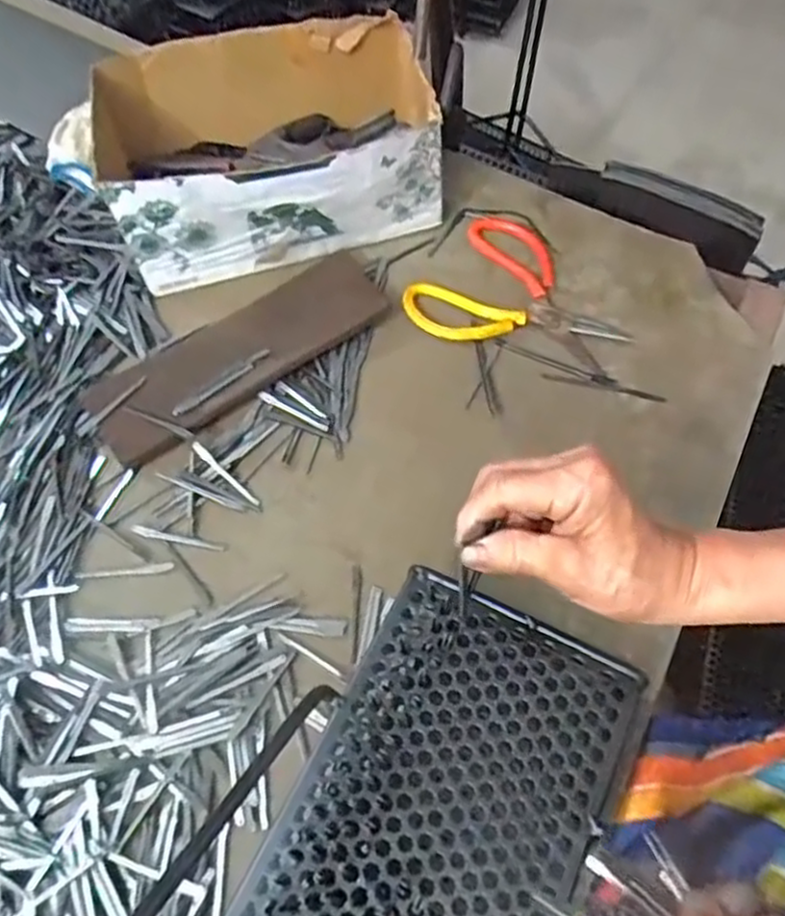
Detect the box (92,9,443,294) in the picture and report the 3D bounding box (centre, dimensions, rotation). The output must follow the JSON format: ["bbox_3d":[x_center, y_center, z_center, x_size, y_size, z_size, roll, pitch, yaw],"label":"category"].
[{"bbox_3d":[-0.109,-0.283,0.673,0.286,0.118,0.202,-11,60,-7],"label":"box"}]

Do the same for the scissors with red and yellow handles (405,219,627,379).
[{"bbox_3d":[0.114,-0.157,0.656,0.185,0.012,0.149,14,60,8],"label":"scissors with red and yellow handles"}]

